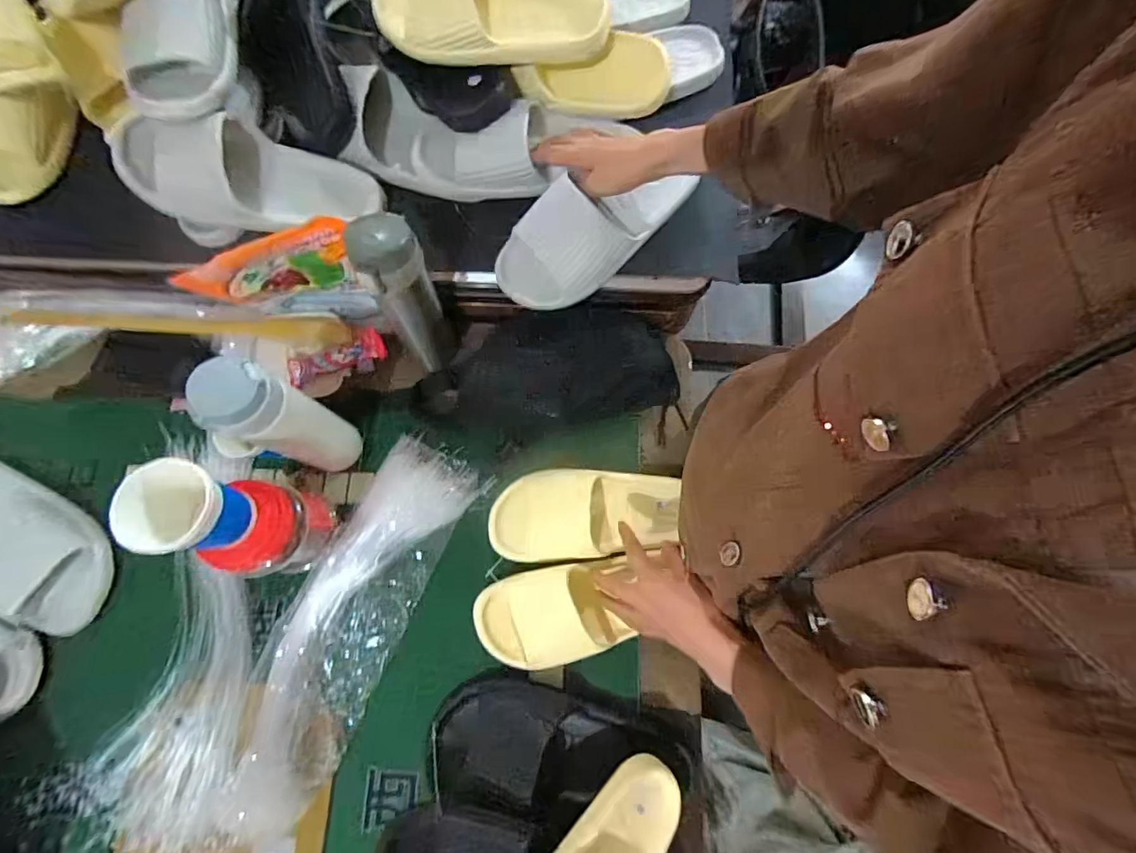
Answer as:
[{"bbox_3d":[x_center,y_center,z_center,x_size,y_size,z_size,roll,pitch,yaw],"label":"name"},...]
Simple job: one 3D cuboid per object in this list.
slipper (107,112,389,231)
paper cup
[{"bbox_3d":[-0.338,-0.269,0.544,0.258,0.074,0.091,-1,75,-22],"label":"slipper"},{"bbox_3d":[-0.319,0.069,0.430,0.064,0.091,0.072,5,76,1],"label":"paper cup"}]

